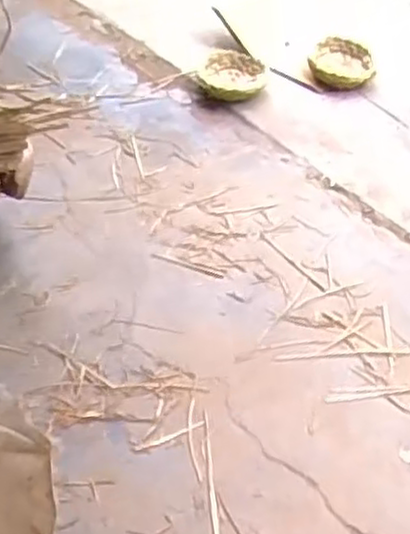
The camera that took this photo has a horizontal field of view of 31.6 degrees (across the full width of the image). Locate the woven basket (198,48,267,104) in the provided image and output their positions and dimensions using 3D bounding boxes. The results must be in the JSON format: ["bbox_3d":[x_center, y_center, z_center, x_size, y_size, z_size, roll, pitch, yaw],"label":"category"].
[{"bbox_3d":[0.069,-0.479,1.811,0.160,0.049,0.163,4,43,-3],"label":"woven basket"}]

